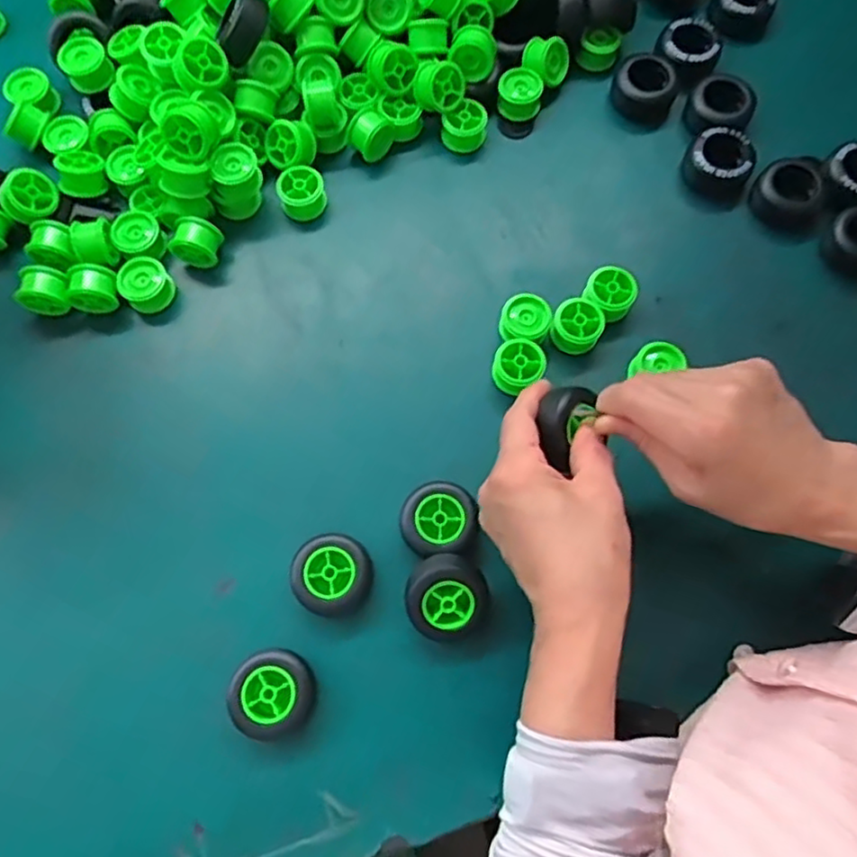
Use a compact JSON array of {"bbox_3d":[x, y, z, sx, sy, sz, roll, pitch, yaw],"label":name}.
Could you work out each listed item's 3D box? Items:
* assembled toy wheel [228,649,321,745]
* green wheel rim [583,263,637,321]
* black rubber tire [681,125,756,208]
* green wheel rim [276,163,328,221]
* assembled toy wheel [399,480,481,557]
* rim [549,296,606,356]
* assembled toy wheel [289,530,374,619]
[{"bbox_3d":[-0.091,0.158,0.402,0.048,0.028,0.048,0,74,1],"label":"assembled toy wheel"},{"bbox_3d":[0.127,-0.095,0.471,0.034,0.017,0.035,0,74,1],"label":"green wheel rim"},{"bbox_3d":[0.215,-0.196,0.494,0.048,0.020,0.047,28,76,8],"label":"black rubber tire"},{"bbox_3d":[-0.093,-0.174,0.497,0.033,0.020,0.034,0,74,1],"label":"green wheel rim"},{"bbox_3d":[0.007,0.058,0.429,0.048,0.024,0.045,-2,74,0],"label":"assembled toy wheel"},{"bbox_3d":[0.103,-0.070,0.468,0.034,0.023,0.032,0,74,1],"label":"rim"},{"bbox_3d":[-0.060,0.092,0.422,0.048,0.022,0.048,0,74,1],"label":"assembled toy wheel"}]

